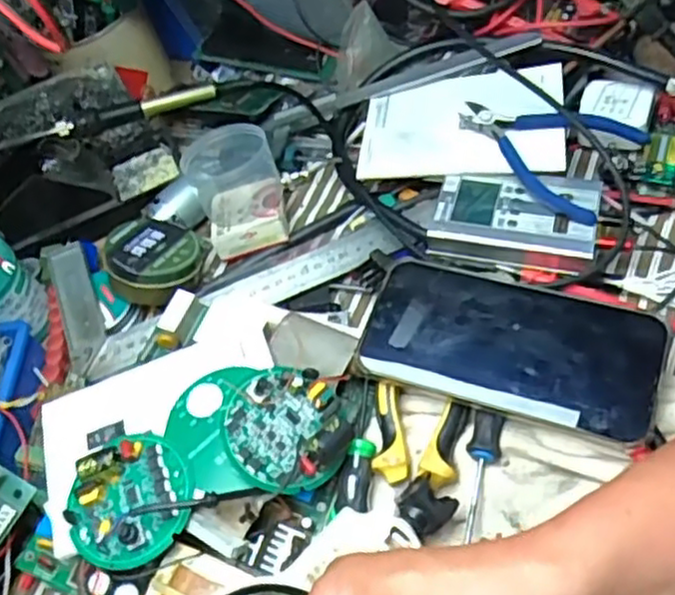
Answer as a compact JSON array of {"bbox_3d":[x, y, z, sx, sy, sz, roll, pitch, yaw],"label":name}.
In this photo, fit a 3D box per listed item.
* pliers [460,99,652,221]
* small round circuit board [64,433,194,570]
[{"bbox_3d":[0.138,-0.105,0.491,0.117,0.023,0.084,32,65,22],"label":"pliers"},{"bbox_3d":[-0.112,0.107,0.389,0.068,0.022,0.066,-7,55,10],"label":"small round circuit board"}]

